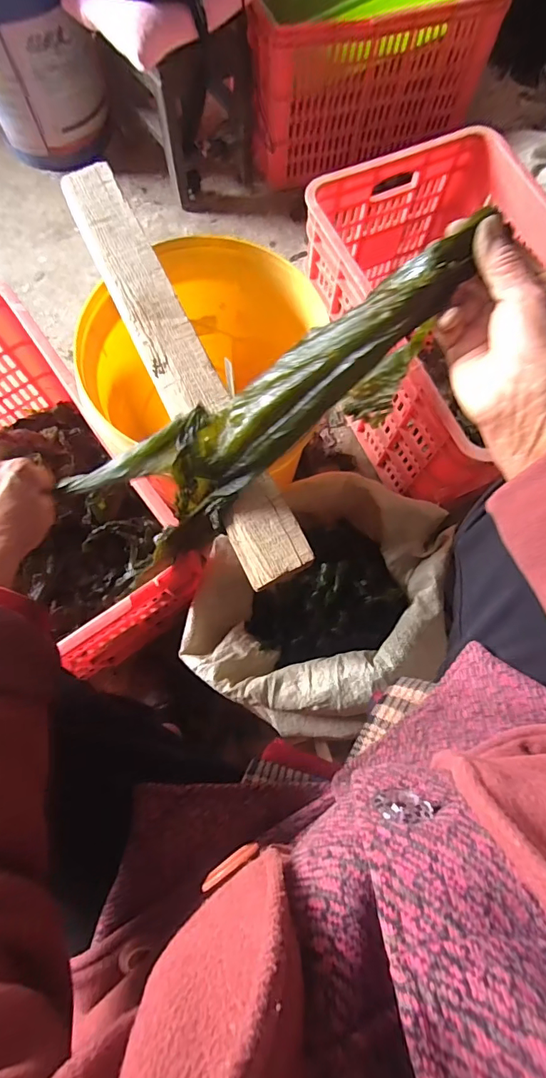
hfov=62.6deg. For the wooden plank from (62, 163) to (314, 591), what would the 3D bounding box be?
[{"bbox_3d":[-0.104,-0.195,0.473,0.061,0.022,0.520,-25,76,-9],"label":"wooden plank"}]

